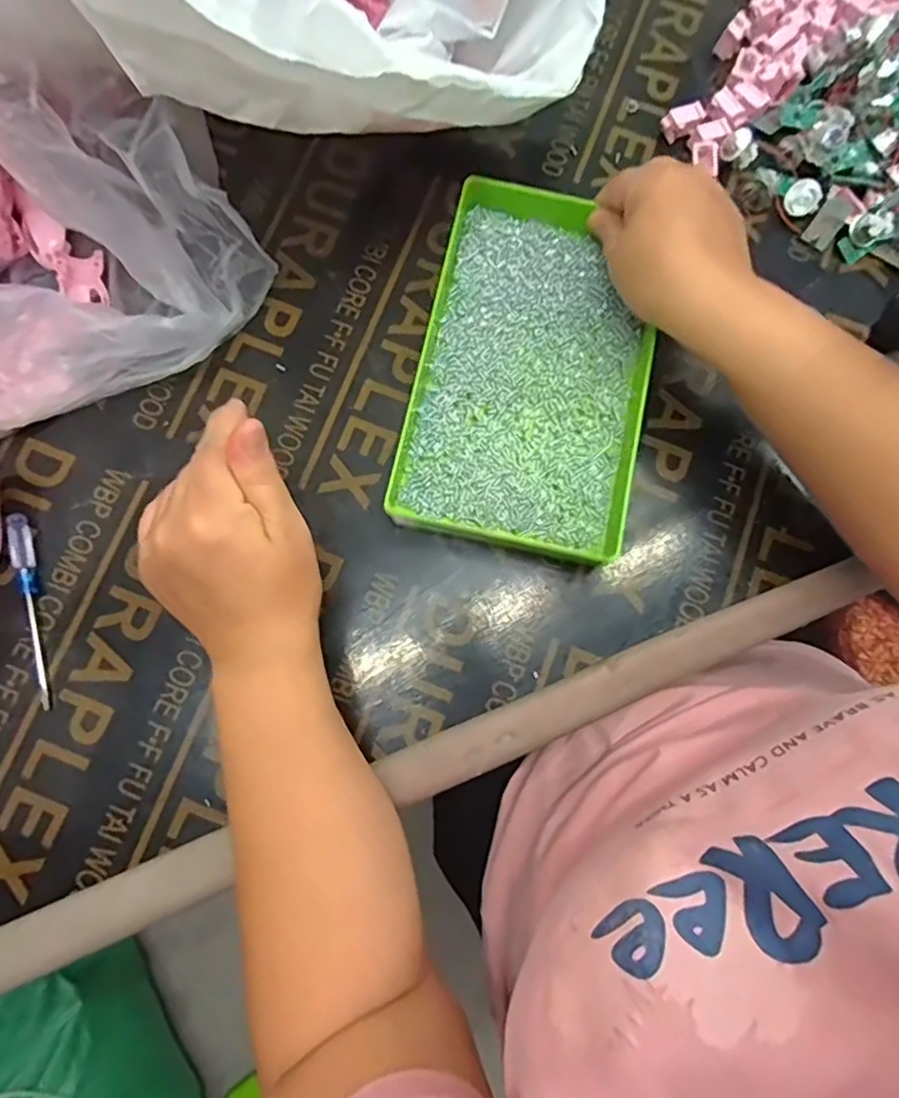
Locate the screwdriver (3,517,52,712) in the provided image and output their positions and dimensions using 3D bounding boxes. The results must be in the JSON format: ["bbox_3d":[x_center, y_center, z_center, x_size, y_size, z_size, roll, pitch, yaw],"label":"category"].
[{"bbox_3d":[-0.269,0.039,0.385,0.012,0.013,0.125,-14,80,-5],"label":"screwdriver"}]

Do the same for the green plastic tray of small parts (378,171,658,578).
[{"bbox_3d":[0.056,-0.122,0.405,0.150,0.029,0.243,12,78,2],"label":"green plastic tray of small parts"}]

